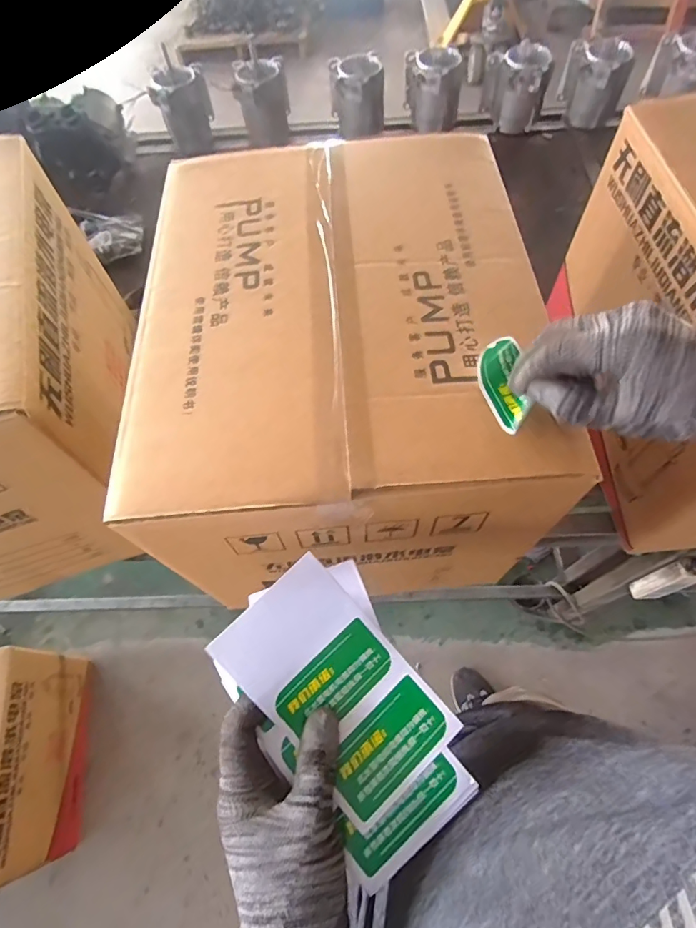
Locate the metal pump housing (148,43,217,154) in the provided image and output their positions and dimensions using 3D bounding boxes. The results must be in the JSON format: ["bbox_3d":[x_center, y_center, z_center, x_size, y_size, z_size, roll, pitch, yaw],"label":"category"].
[{"bbox_3d":[-0.382,-0.827,1.111,0.122,0.153,0.106,-14,63,-5],"label":"metal pump housing"}]

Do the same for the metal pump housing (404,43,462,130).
[{"bbox_3d":[0.194,-0.861,1.095,0.127,0.127,0.116,0,63,2],"label":"metal pump housing"}]

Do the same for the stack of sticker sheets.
[{"bbox_3d":[-0.002,0.166,0.326,0.111,0.021,0.190,-32,81,-15],"label":"stack of sticker sheets"}]

